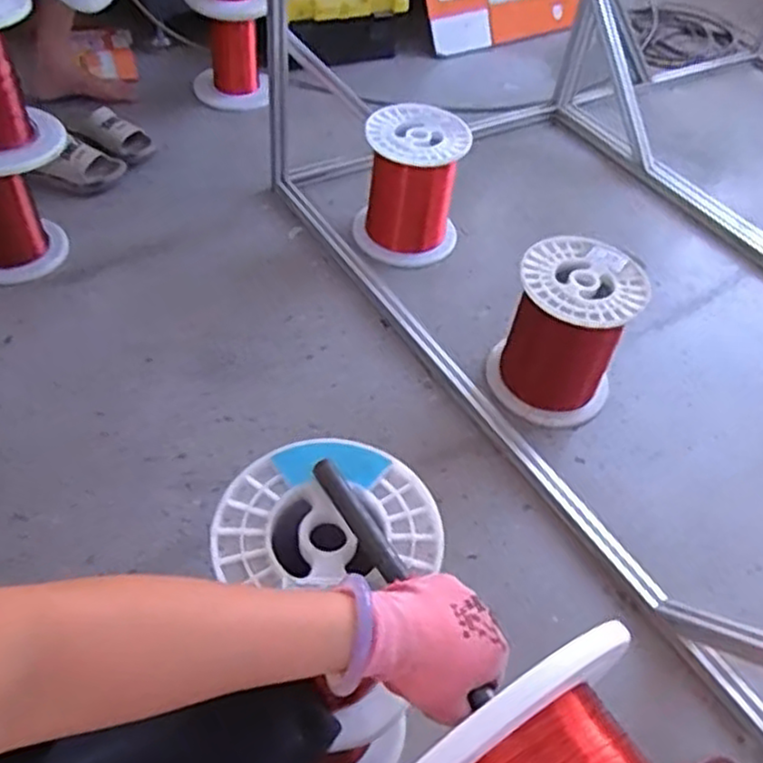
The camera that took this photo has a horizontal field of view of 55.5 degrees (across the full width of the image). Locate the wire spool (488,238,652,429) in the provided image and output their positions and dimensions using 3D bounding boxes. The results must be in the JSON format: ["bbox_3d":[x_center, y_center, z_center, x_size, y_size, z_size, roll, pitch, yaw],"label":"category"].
[{"bbox_3d":[0.297,-0.073,1.188,0.194,0.235,0.204,3,50,-3],"label":"wire spool"}]

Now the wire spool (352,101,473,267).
[{"bbox_3d":[0.056,-0.382,1.421,0.203,0.234,0.188,4,50,-2],"label":"wire spool"}]

